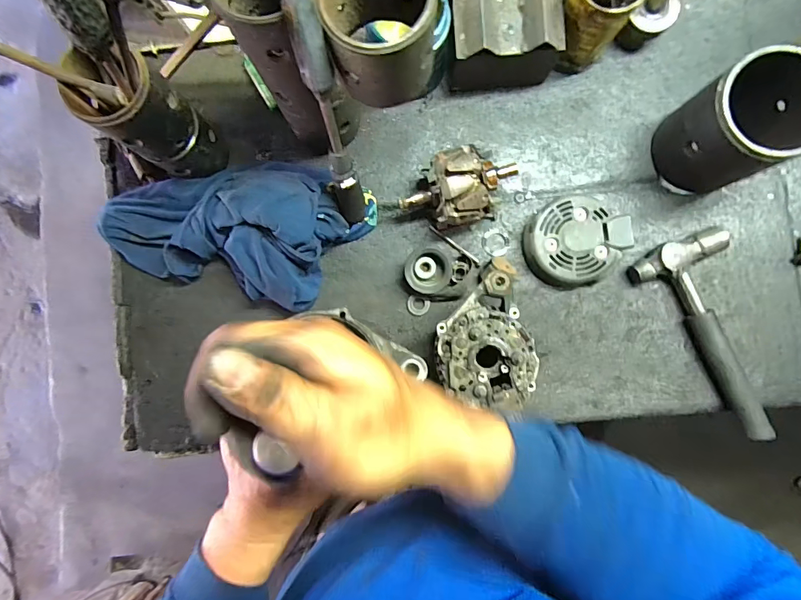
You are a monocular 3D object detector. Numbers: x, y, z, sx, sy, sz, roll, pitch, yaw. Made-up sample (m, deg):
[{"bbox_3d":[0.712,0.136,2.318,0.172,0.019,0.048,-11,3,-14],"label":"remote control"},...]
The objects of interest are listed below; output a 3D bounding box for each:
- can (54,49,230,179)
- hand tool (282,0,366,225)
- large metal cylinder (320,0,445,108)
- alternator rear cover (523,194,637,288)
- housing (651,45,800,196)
[{"bbox_3d":[-0.259,-0.191,0.437,0.075,0.176,0.071,0,87,3],"label":"can"},{"bbox_3d":[-0.066,-0.159,0.382,0.033,0.270,0.025,-3,66,3],"label":"hand tool"},{"bbox_3d":[-0.015,-0.224,0.331,0.085,0.077,0.089,-8,86,3],"label":"large metal cylinder"},{"bbox_3d":[0.211,-0.071,0.492,0.109,0.033,0.104,34,89,4],"label":"alternator rear cover"},{"bbox_3d":[0.368,-0.188,0.444,0.113,0.121,0.103,0,87,3],"label":"housing"}]

